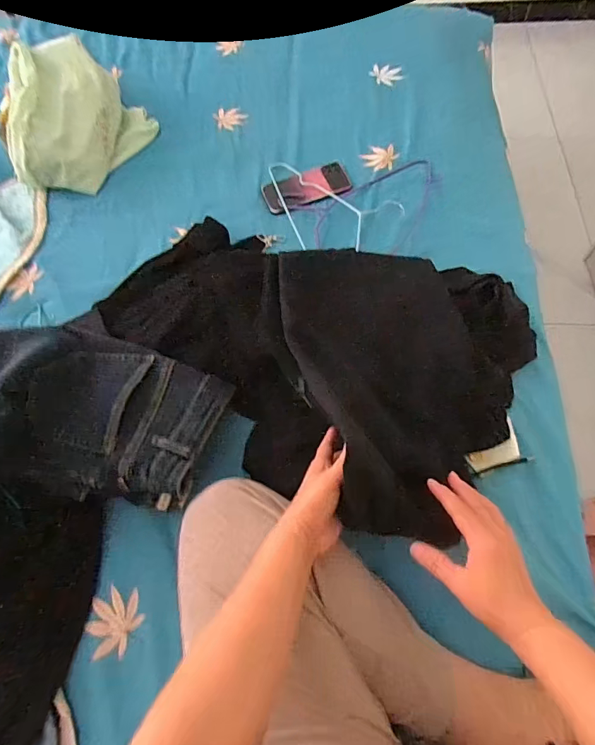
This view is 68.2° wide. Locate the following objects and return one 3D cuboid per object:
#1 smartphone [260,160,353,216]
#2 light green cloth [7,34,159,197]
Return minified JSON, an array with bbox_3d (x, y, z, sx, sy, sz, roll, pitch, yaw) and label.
[{"bbox_3d":[0.017,-0.342,0.813,0.155,0.012,0.081,-21,66,-4],"label":"smartphone"},{"bbox_3d":[-0.410,-0.490,0.836,0.238,0.141,0.267,-11,63,-1],"label":"light green cloth"}]

